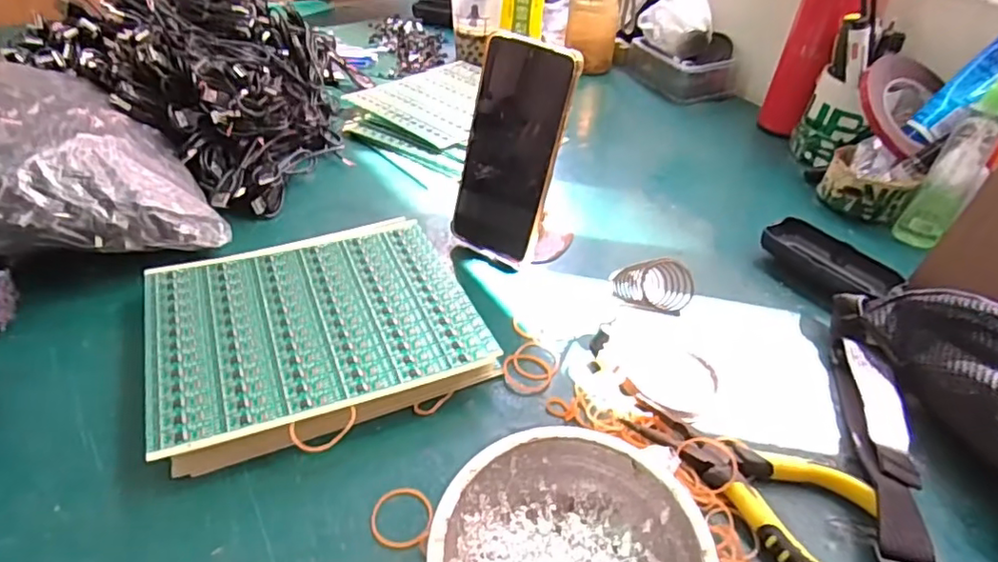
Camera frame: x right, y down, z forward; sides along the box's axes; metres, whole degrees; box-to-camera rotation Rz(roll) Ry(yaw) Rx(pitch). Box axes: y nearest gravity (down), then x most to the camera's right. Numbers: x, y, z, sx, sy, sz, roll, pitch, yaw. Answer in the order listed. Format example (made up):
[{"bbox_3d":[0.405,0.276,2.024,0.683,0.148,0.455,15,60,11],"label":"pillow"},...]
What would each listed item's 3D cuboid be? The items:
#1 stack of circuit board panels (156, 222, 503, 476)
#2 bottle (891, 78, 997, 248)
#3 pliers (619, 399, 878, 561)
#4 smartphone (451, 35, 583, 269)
[{"bbox_3d":[-0.125,0.031,0.415,0.201,0.031,0.178,-12,42,-21],"label":"stack of circuit board panels"},{"bbox_3d":[0.417,-0.109,0.540,0.041,0.167,0.036,33,46,30],"label":"bottle"},{"bbox_3d":[0.150,0.112,0.348,0.070,0.017,0.150,-27,49,-34],"label":"pliers"},{"bbox_3d":[0.010,-0.097,0.472,0.081,0.173,0.018,26,30,26],"label":"smartphone"}]

